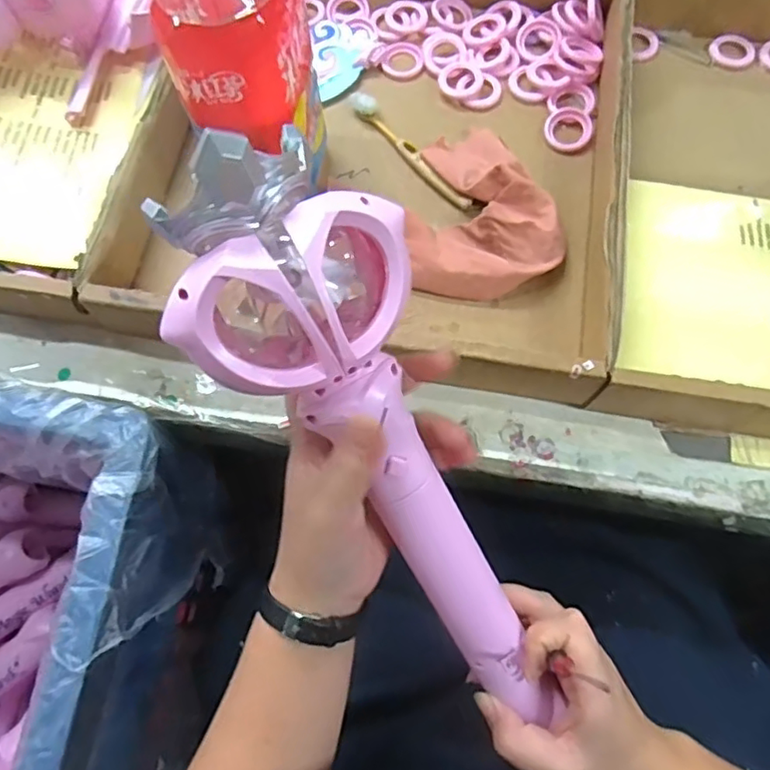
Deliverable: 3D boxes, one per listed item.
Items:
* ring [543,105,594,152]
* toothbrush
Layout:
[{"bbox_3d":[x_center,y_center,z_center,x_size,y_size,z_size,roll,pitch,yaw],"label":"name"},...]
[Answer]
[{"bbox_3d":[0.149,-0.208,0.498,0.038,0.007,0.043,22,73,8],"label":"ring"},{"bbox_3d":[0.019,-0.187,0.492,0.017,0.013,0.138,-35,74,-10],"label":"toothbrush"}]

